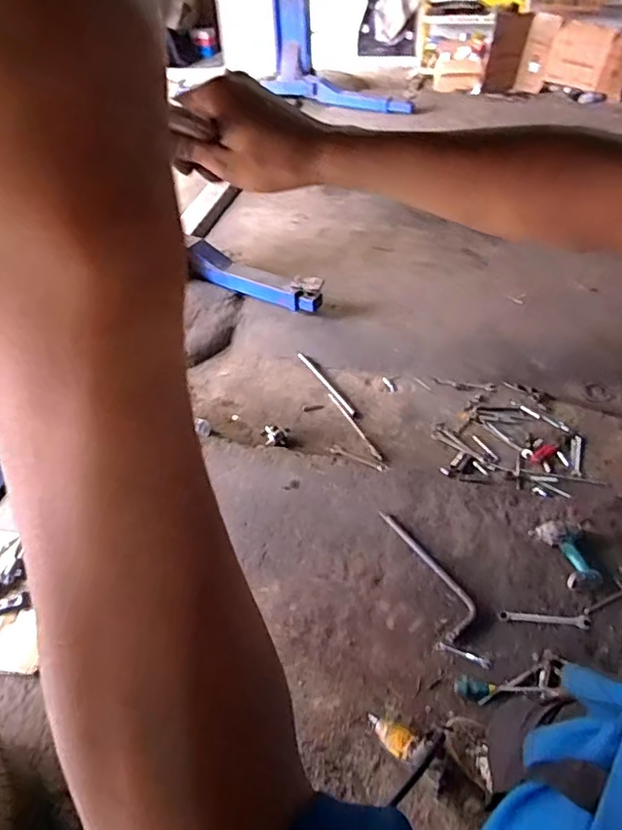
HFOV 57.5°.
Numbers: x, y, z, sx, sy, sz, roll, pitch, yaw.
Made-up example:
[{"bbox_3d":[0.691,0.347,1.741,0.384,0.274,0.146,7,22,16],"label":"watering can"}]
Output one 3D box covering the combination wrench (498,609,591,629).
[{"bbox_3d":[0.629,0.550,1.531,0.231,0.012,0.037,3,44,7],"label":"combination wrench"}]

